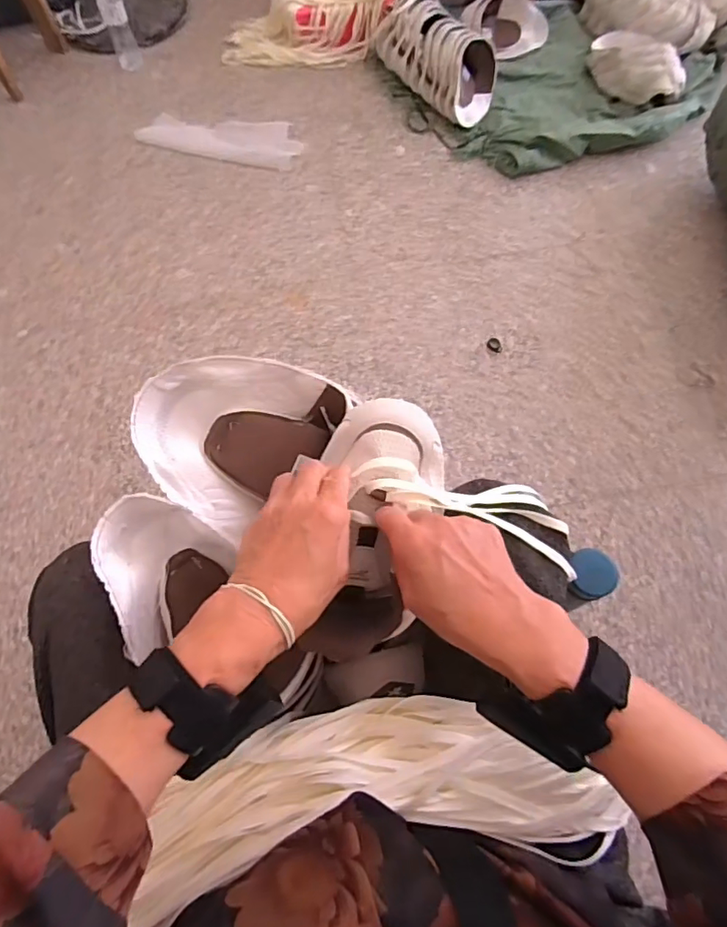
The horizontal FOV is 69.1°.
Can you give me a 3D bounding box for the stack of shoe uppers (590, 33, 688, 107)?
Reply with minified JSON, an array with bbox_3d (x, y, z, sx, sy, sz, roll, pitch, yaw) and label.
[{"bbox_3d":[0.651,-0.970,1.286,0.113,0.097,0.282,-32,69,-13],"label":"stack of shoe uppers"}]

